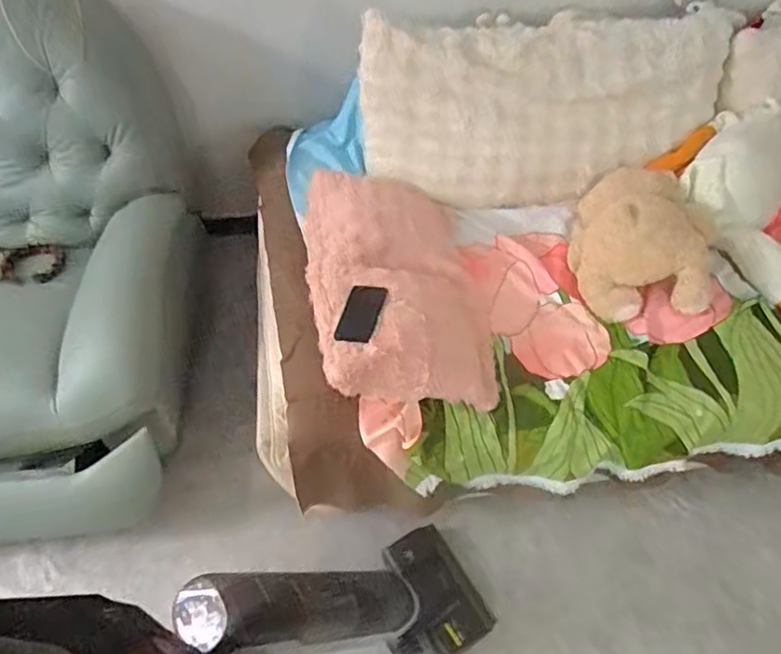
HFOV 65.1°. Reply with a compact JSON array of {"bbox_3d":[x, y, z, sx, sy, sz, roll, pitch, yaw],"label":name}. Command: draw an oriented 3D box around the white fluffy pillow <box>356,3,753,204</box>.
[{"bbox_3d":[0.438,-0.612,1.725,1.031,0.497,0.159,-6,23,-5],"label":"white fluffy pillow"}]

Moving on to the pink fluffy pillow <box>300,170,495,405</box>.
[{"bbox_3d":[0.013,-0.119,1.529,0.423,0.163,0.692,-8,52,-6],"label":"pink fluffy pillow"}]

